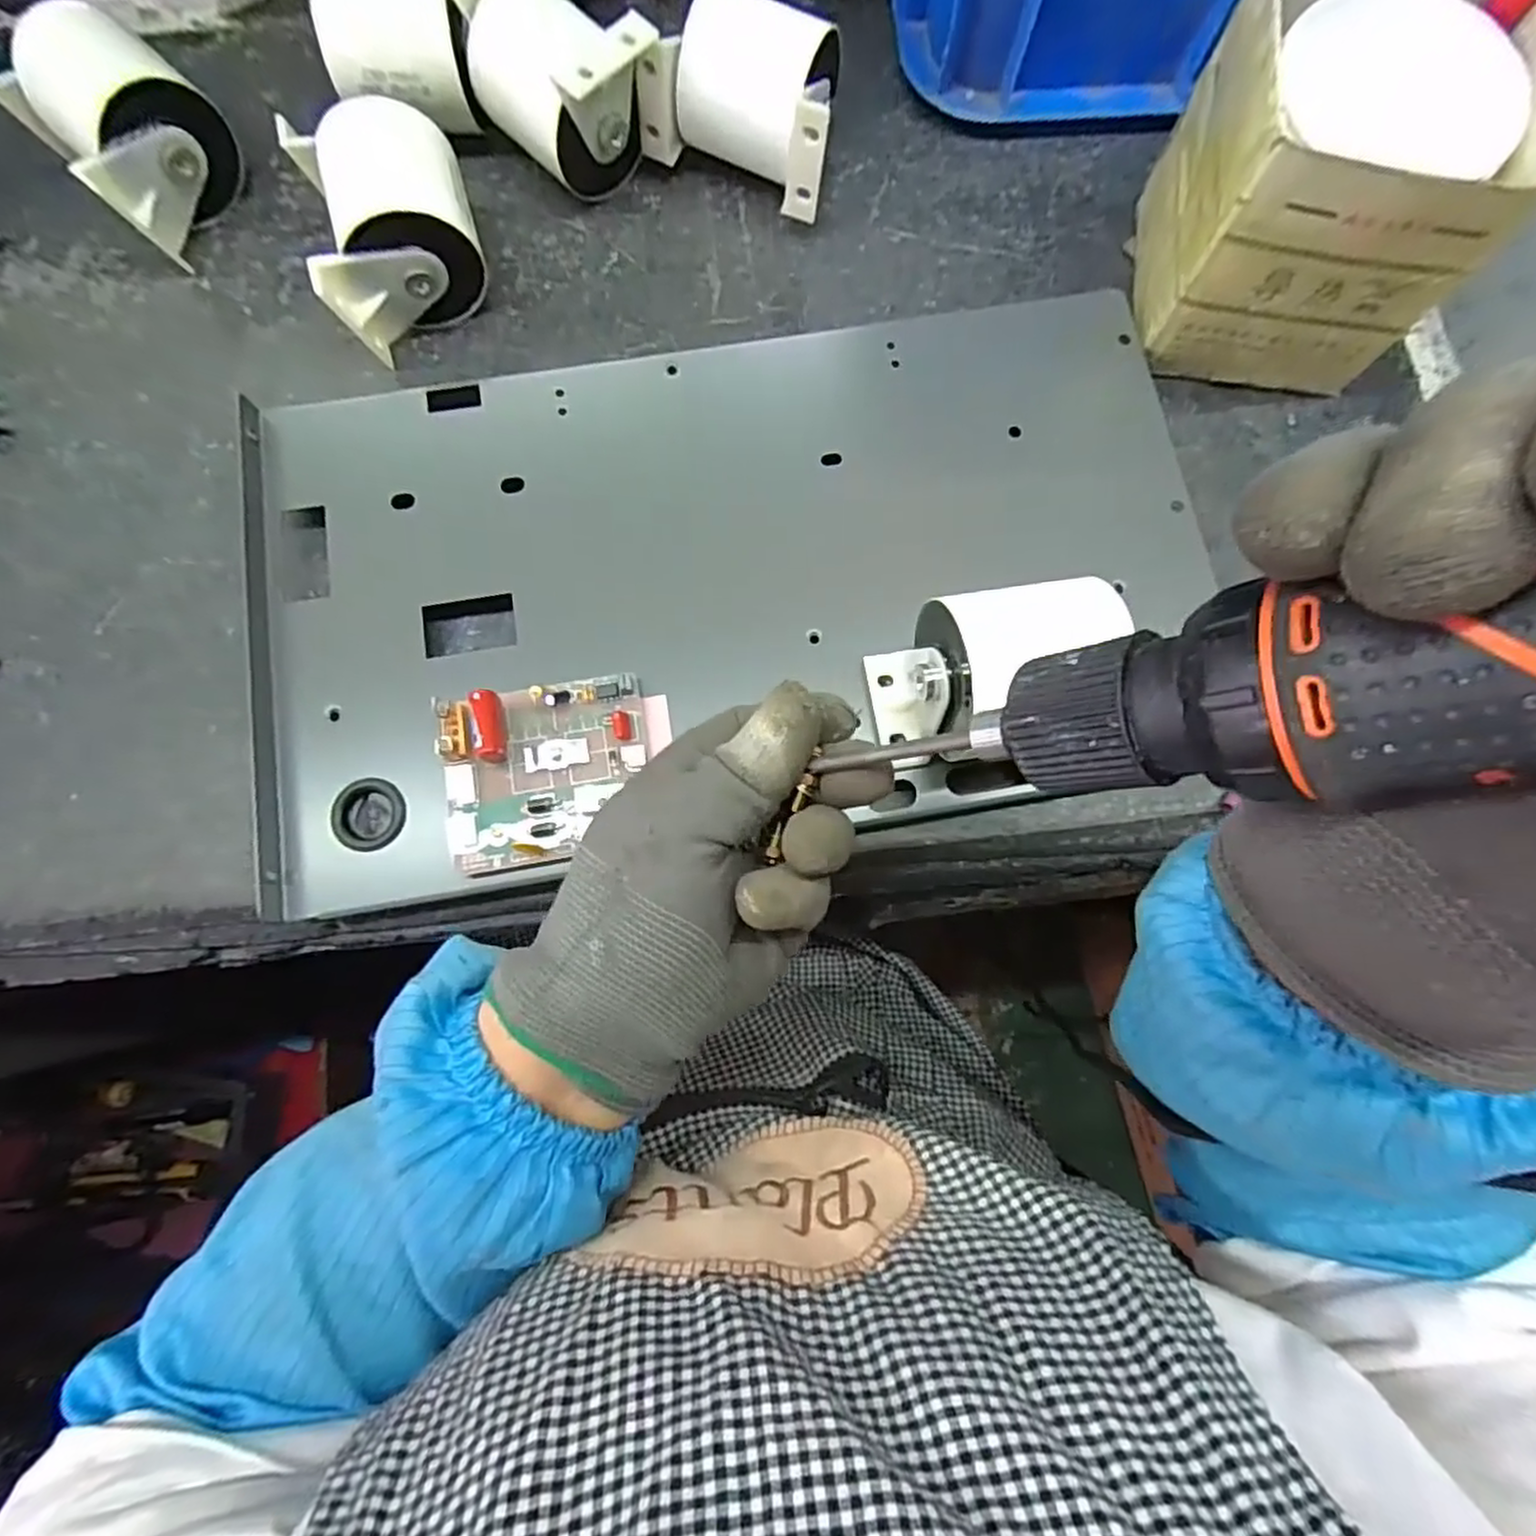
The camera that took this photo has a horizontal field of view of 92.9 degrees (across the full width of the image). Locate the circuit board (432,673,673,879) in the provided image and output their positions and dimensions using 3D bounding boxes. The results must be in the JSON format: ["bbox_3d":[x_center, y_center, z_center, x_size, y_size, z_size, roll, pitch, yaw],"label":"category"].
[{"bbox_3d":[-0.086,0.000,0.296,0.090,0.025,0.070,-11,81,-2],"label":"circuit board"}]

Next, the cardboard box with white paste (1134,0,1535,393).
[{"bbox_3d":[0.240,-0.255,0.325,0.112,0.109,0.116,7,81,1],"label":"cardboard box with white paste"}]

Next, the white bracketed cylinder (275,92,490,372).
[{"bbox_3d":[-0.175,-0.253,0.346,0.071,0.052,0.087,-19,81,-3],"label":"white bracketed cylinder"}]

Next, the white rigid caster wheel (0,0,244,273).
[{"bbox_3d":[-0.305,-0.305,0.349,0.070,0.059,0.091,-44,83,-8],"label":"white rigid caster wheel"}]

